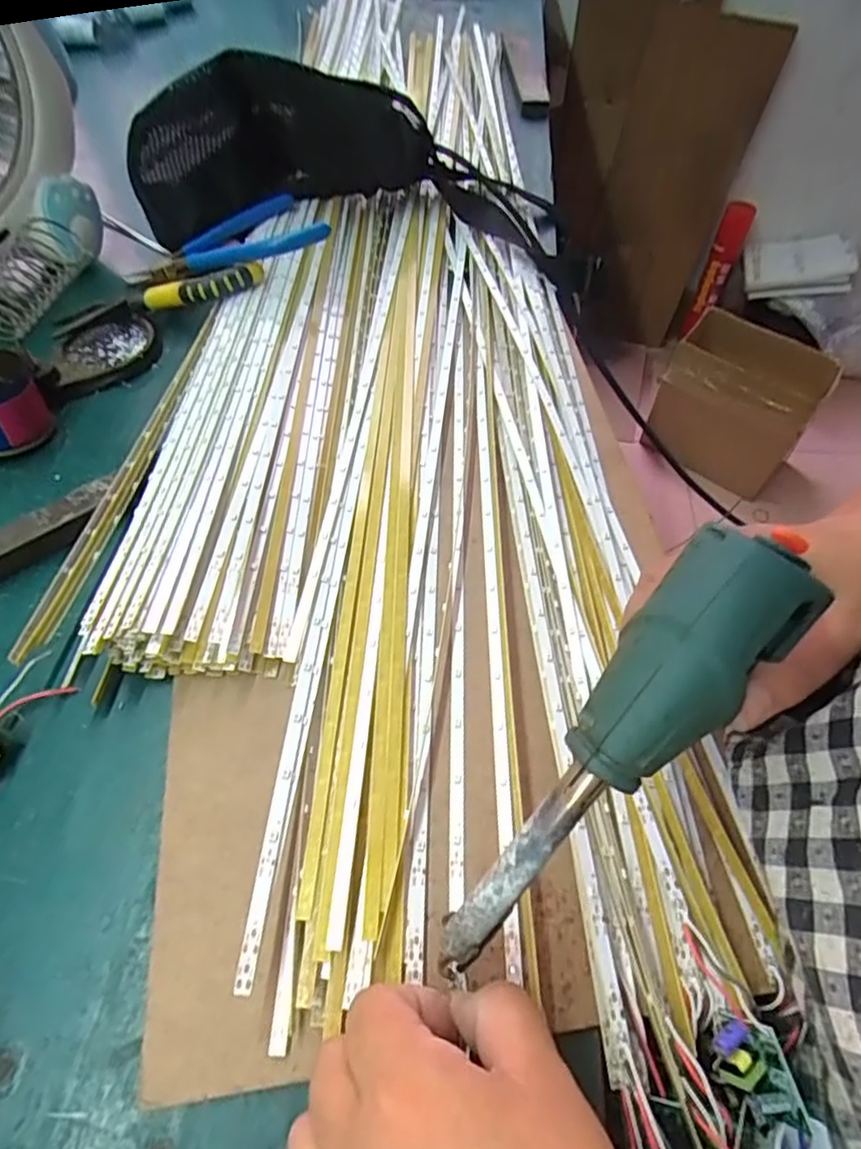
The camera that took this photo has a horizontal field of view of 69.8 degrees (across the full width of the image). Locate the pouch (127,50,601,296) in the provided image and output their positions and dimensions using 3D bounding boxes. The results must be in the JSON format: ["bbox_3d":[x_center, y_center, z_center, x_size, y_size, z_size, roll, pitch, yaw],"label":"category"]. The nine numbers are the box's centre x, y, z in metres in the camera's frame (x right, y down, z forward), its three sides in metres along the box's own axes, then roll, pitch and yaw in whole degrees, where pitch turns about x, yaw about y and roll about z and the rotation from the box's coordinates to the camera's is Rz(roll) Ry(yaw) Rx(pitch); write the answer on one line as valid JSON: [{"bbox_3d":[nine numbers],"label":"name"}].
[{"bbox_3d":[-0.043,-0.302,0.455,0.335,0.094,0.102,8,58,5],"label":"pouch"}]

